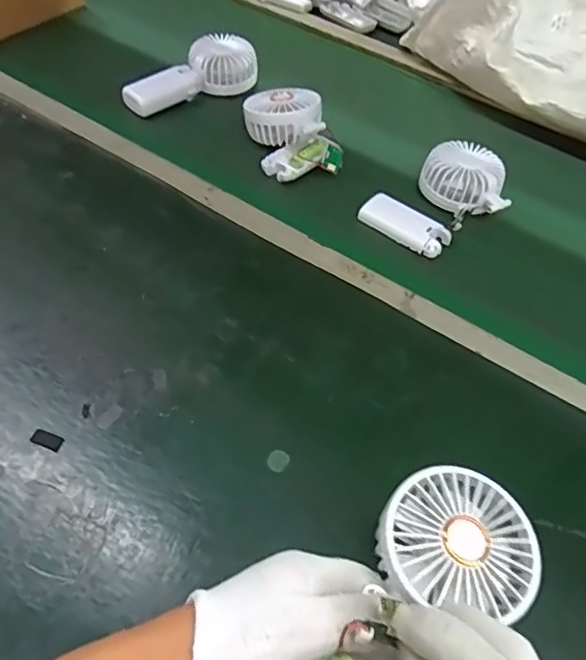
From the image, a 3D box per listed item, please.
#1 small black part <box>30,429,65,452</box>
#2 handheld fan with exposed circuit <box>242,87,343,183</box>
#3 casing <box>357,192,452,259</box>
[{"bbox_3d":[-0.179,0.080,0.414,0.023,0.004,0.012,19,51,8],"label":"small black part"},{"bbox_3d":[0.000,-0.222,0.642,0.086,0.045,0.112,-14,54,-19],"label":"handheld fan with exposed circuit"},{"bbox_3d":[0.115,-0.109,0.588,0.095,0.020,0.039,31,53,17],"label":"casing"}]

